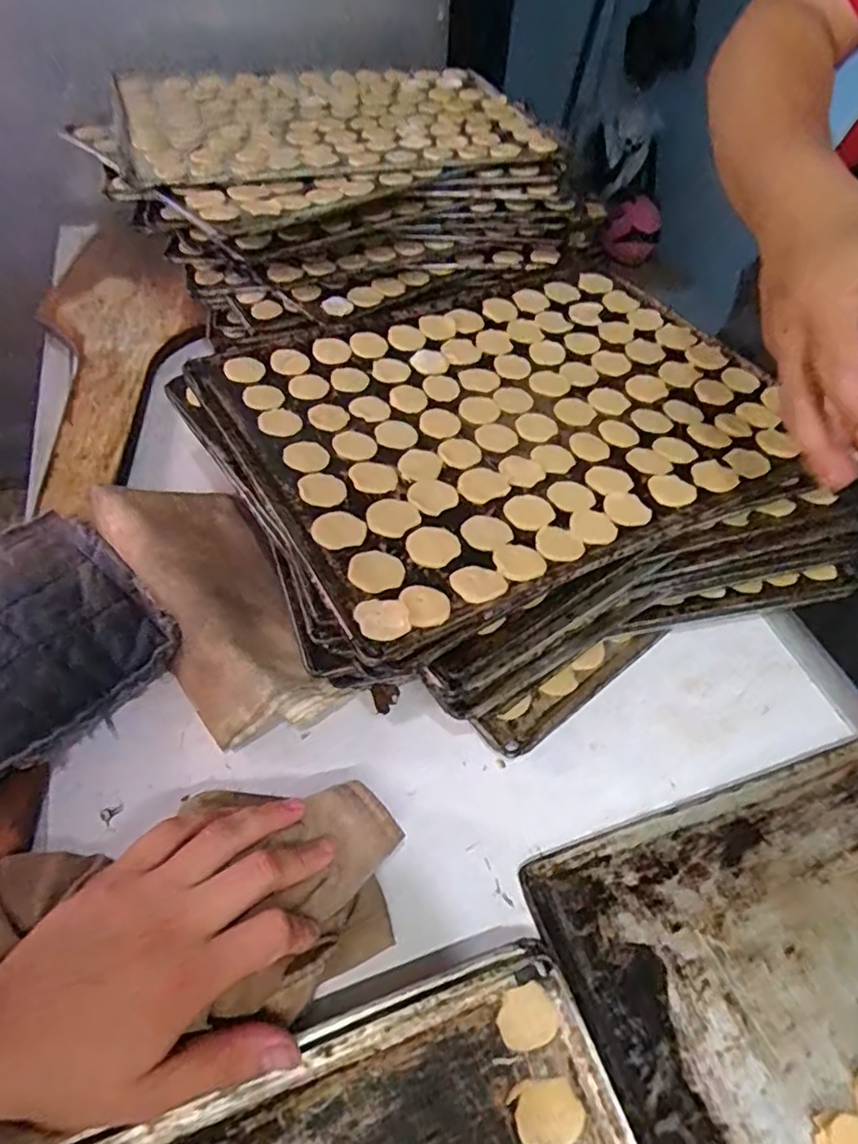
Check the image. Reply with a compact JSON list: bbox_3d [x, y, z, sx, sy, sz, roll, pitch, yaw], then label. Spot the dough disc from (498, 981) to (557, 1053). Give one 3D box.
[{"bbox_3d":[0.051,0.230,0.331,0.030,0.004,0.026,-12,52,-16],"label":"dough disc"}]

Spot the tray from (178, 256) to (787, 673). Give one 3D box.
[{"bbox_3d":[0.070,-0.136,0.513,0.440,0.020,0.330,-23,56,-23],"label":"tray"}]

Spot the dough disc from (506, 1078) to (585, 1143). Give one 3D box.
[{"bbox_3d":[0.057,0.260,0.307,0.034,0.004,0.026,-1,50,-7],"label":"dough disc"}]

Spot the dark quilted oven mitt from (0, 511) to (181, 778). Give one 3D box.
[{"bbox_3d":[-0.282,0.047,0.453,0.178,0.037,0.153,37,56,23],"label":"dark quilted oven mitt"}]

